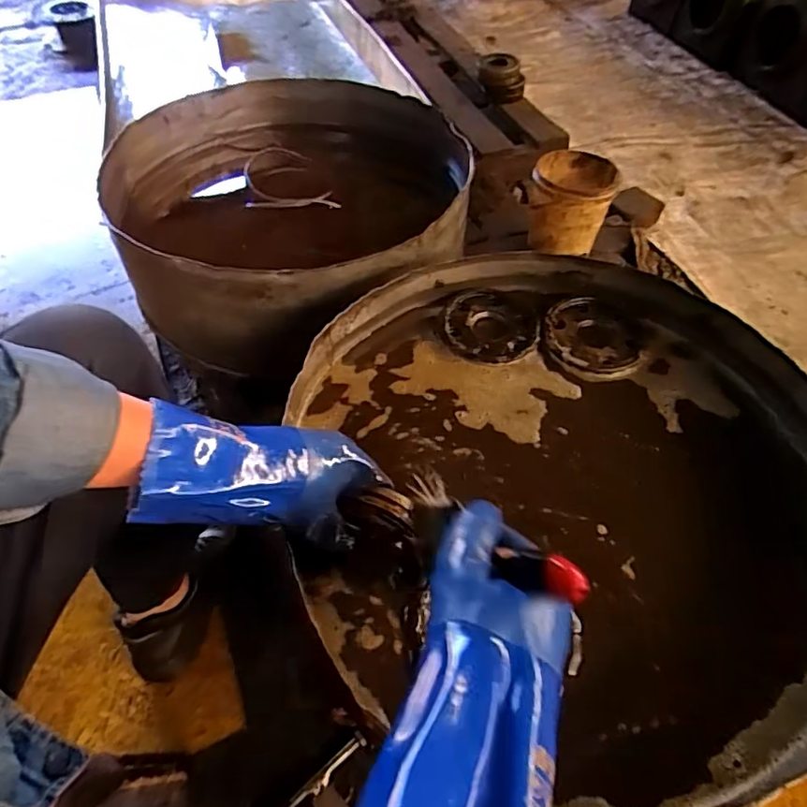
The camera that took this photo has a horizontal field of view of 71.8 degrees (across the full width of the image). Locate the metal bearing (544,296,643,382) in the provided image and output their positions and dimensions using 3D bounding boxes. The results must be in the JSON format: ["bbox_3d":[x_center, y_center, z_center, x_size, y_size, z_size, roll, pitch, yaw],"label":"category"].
[{"bbox_3d":[0.224,-0.078,0.662,0.111,0.014,0.114,0,53,0],"label":"metal bearing"}]

